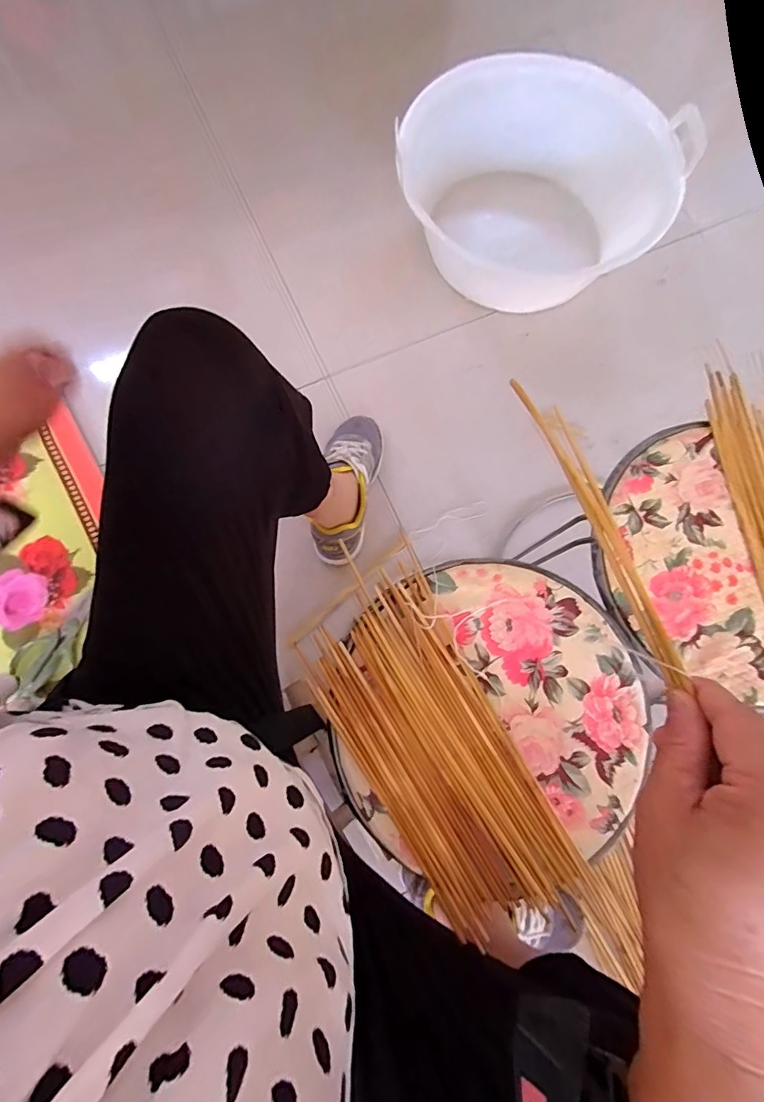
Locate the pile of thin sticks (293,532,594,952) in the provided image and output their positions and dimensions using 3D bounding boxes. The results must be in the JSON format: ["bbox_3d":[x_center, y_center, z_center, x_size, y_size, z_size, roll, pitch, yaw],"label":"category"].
[{"bbox_3d":[0.039,0.165,0.404,0.134,0.024,0.305,-27,80,-7],"label":"pile of thin sticks"}]

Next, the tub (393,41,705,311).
[{"bbox_3d":[0.276,-0.665,0.826,0.446,0.167,0.401,-1,78,-2],"label":"tub"}]

